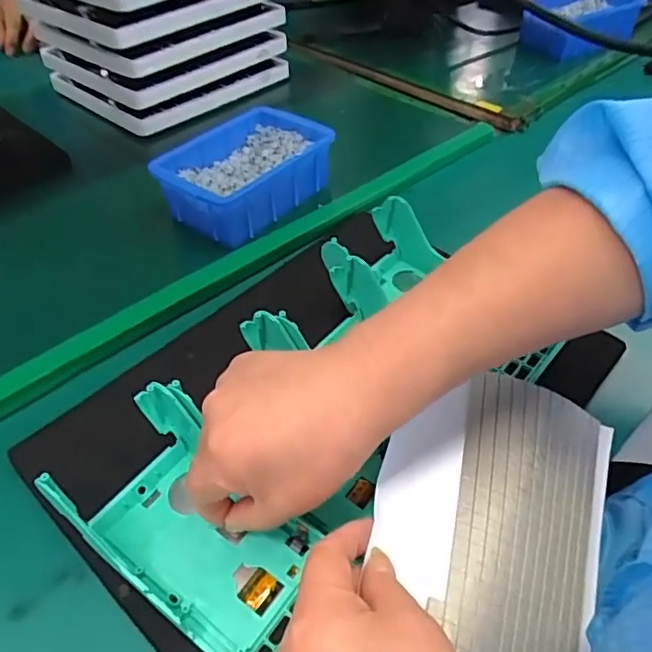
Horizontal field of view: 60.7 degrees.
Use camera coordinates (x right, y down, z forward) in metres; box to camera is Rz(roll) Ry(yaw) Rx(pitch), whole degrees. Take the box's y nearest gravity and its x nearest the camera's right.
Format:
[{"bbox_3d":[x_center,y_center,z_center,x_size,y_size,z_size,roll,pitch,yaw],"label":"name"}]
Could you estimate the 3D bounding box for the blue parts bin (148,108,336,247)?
[{"bbox_3d":[-0.074,-0.139,0.503,0.109,0.047,0.148,28,52,25],"label":"blue parts bin"}]

